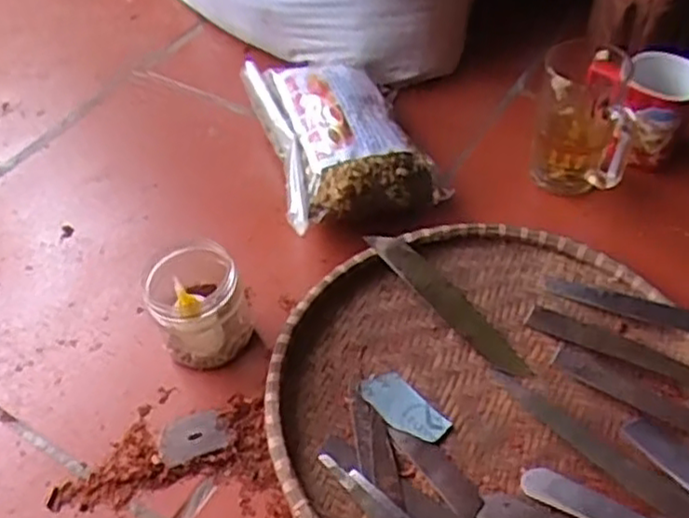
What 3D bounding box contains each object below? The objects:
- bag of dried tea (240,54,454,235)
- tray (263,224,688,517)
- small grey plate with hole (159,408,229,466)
[{"bbox_3d":[-0.010,-0.126,0.736,0.143,0.075,0.238,-15,49,-10],"label":"bag of dried tea"},{"bbox_3d":[0.111,0.108,0.549,0.324,0.034,0.335,27,54,25],"label":"tray"},{"bbox_3d":[-0.117,0.134,0.551,0.049,0.005,0.040,-17,49,-13],"label":"small grey plate with hole"}]

